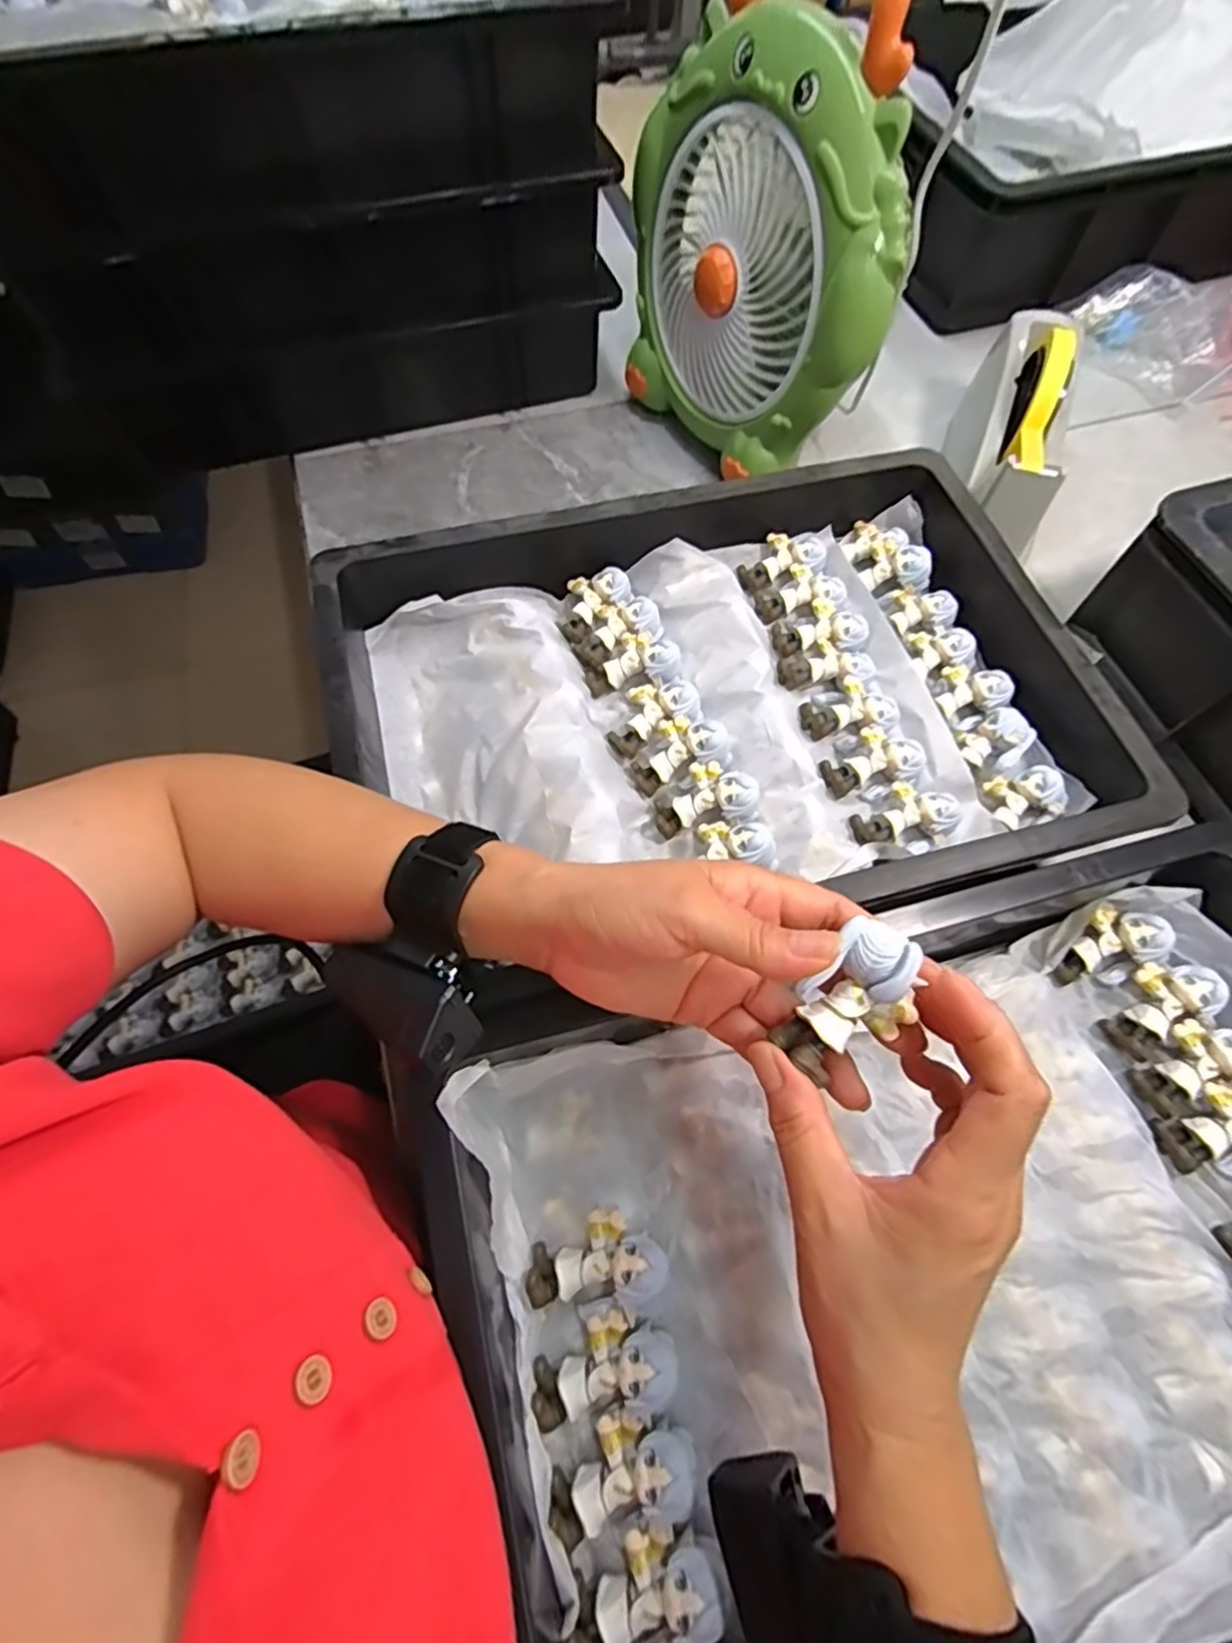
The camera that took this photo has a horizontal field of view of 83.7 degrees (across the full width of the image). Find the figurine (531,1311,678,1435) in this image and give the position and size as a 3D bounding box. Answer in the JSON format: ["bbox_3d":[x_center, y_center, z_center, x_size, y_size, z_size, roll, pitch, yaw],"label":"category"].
[{"bbox_3d":[-0.004,0.242,0.303,0.064,0.025,0.040,-6,65,-4],"label":"figurine"}]

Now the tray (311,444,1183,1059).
[{"bbox_3d":[0.060,-0.077,0.435,0.443,0.070,0.326,-15,65,-7],"label":"tray"}]

